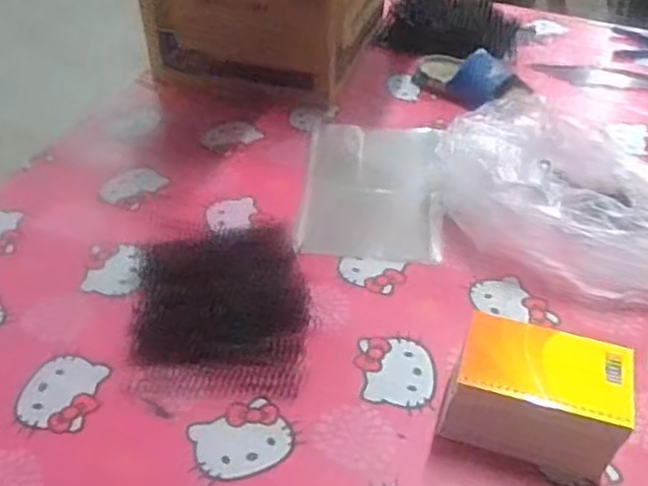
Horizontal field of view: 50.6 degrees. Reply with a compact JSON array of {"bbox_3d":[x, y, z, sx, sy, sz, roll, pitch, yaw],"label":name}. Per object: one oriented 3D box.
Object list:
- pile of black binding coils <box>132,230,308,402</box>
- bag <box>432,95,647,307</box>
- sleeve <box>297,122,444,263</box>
[{"bbox_3d":[-0.102,0.062,0.687,0.167,0.007,0.216,-3,42,-5],"label":"pile of black binding coils"},{"bbox_3d":[0.267,-0.038,0.736,0.308,0.095,0.181,31,50,29],"label":"bag"},{"bbox_3d":[0.060,-0.071,0.840,0.159,0.008,0.251,4,42,3],"label":"sleeve"}]

